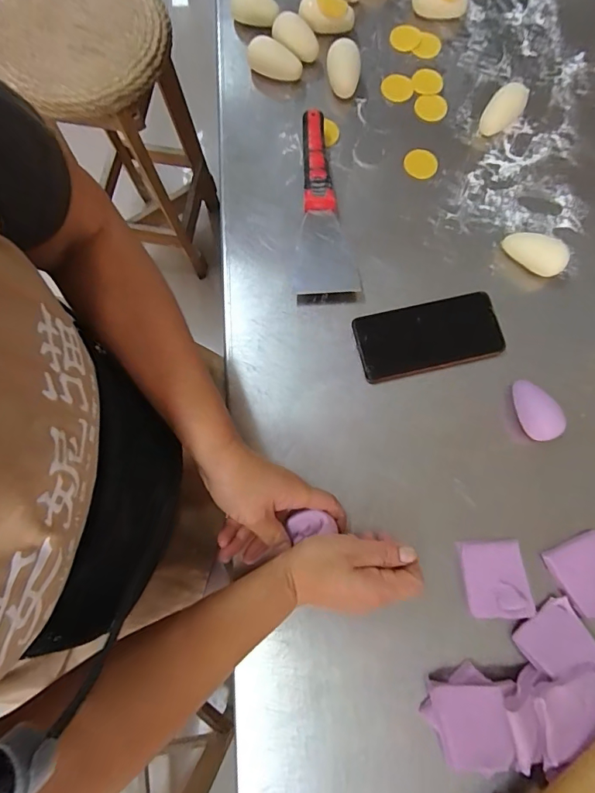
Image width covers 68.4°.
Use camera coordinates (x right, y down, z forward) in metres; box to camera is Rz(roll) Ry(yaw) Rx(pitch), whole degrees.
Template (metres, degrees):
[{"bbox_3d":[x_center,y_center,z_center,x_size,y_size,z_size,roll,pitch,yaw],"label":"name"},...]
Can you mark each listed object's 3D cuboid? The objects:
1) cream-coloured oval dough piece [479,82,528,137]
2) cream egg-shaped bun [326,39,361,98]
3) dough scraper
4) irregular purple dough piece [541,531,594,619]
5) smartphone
[{"bbox_3d":[0.257,-0.358,0.547,0.037,0.020,0.069,38,79,7],"label":"cream-coloured oval dough piece"},{"bbox_3d":[0.057,-0.408,0.549,0.041,0.031,0.057,4,77,0],"label":"cream egg-shaped bun"},{"bbox_3d":[0.034,-0.219,0.505,0.070,0.033,0.214,1,77,-1],"label":"dough scraper"},{"bbox_3d":[0.289,0.176,0.425,0.062,0.009,0.078,-32,75,0],"label":"irregular purple dough piece"},{"bbox_3d":[0.143,-0.066,0.483,0.155,0.013,0.075,-13,78,-4],"label":"smartphone"}]

